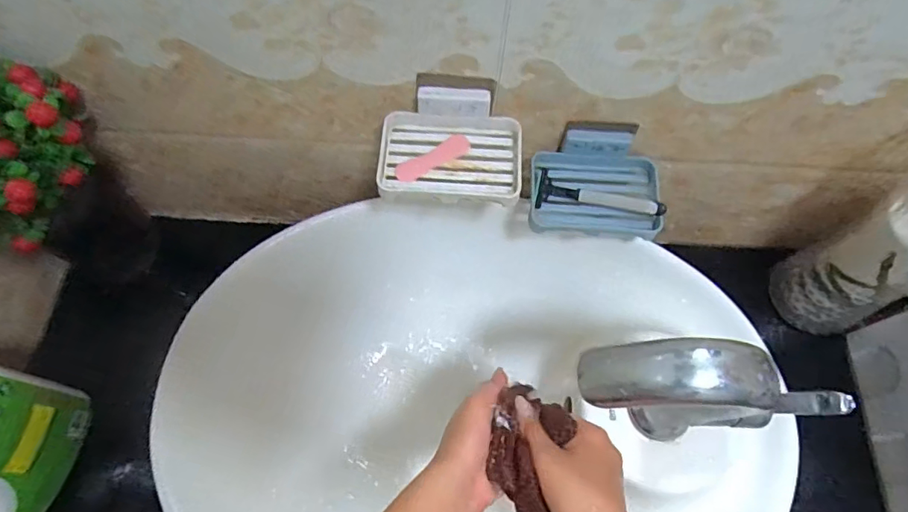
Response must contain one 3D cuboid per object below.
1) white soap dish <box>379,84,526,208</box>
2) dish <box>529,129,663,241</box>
[{"bbox_3d":[-0.003,-0.095,0.466,0.124,0.046,0.091,4,66,0],"label":"white soap dish"},{"bbox_3d":[0.141,-0.069,0.521,0.129,0.053,0.089,4,66,0],"label":"dish"}]

